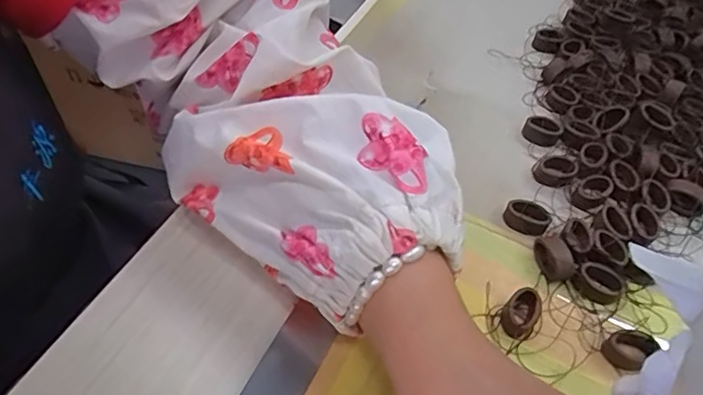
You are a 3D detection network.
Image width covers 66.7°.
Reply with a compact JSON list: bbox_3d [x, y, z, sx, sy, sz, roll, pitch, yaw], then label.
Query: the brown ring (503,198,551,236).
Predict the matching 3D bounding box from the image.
[{"bbox_3d":[0.087,0.010,0.264,0.022,0.010,0.014,25,54,15],"label":"brown ring"}]

